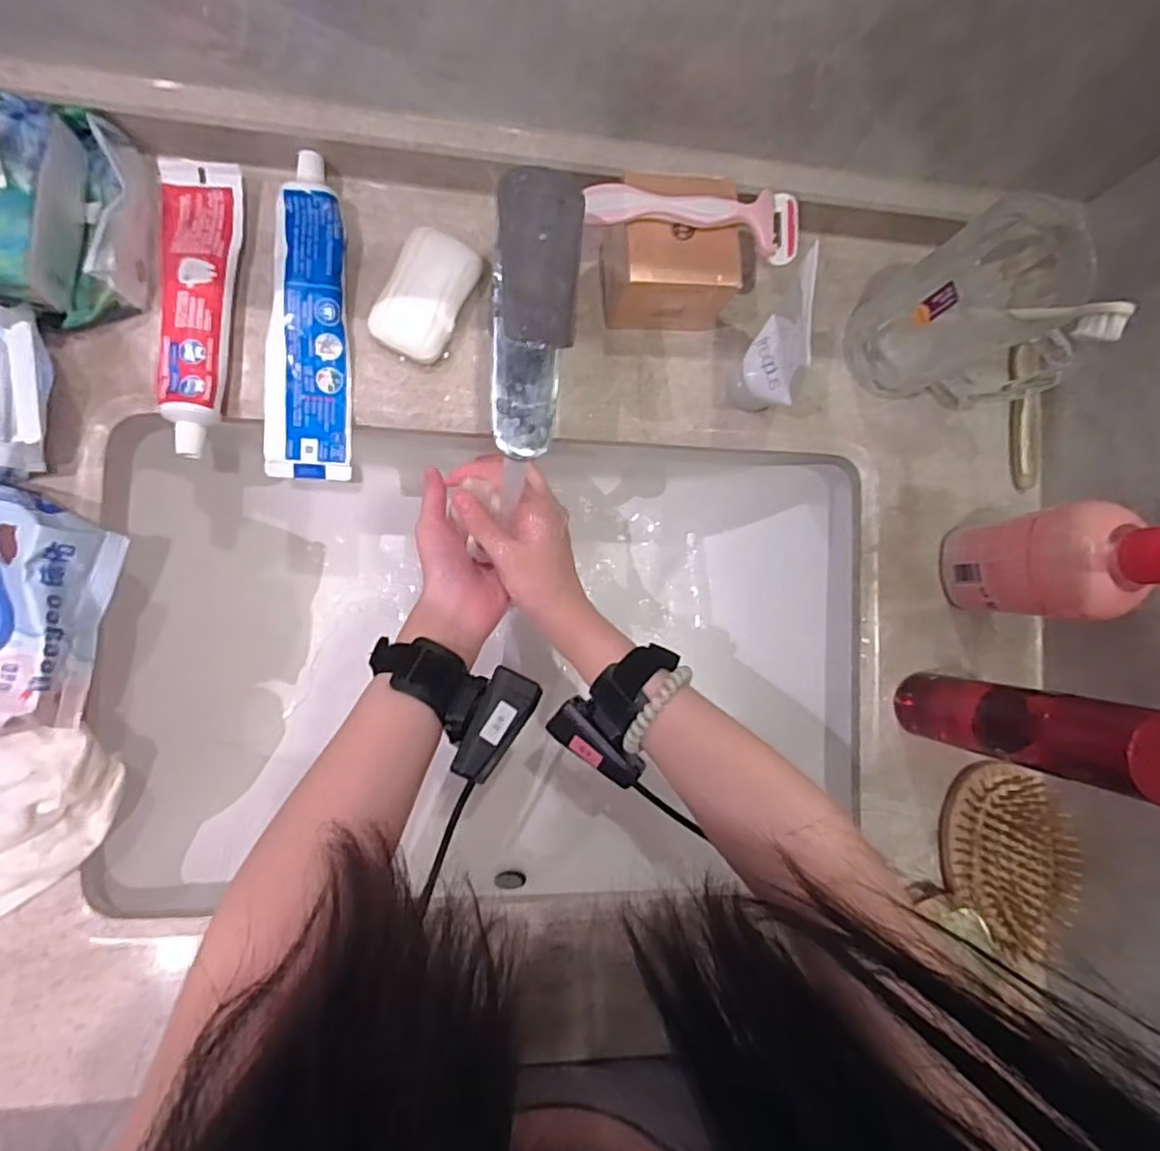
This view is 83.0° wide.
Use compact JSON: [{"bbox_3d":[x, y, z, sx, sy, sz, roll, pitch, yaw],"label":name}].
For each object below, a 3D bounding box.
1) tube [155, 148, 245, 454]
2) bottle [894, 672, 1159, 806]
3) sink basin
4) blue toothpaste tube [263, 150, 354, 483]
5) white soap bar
[{"bbox_3d":[-0.233,-0.164,0.400,0.046,0.022,0.177,1,88,-9],"label":"tube"},{"bbox_3d":[0.263,0.090,0.389,0.043,0.176,0.045,13,86,-8],"label":"bottle"},{"bbox_3d":[-0.057,0.058,0.525,0.525,0.167,0.344,1,88,-9],"label":"sink basin"},{"bbox_3d":[-0.169,-0.159,0.408,0.051,0.025,0.192,2,87,-9],"label":"blue toothpaste tube"},{"bbox_3d":[-0.099,-0.179,0.423,0.048,0.021,0.079,29,84,-7],"label":"white soap bar"}]

